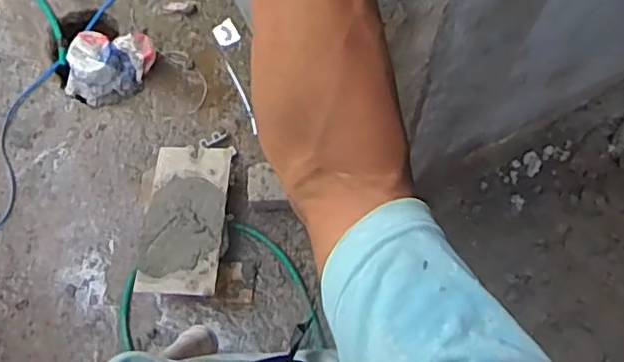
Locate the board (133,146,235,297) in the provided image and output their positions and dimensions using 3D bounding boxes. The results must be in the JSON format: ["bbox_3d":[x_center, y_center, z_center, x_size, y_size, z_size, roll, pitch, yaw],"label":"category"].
[{"bbox_3d":[-0.320,0.090,1.528,0.206,0.052,0.386,3,72,3],"label":"board"}]

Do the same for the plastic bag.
[{"bbox_3d":[-0.578,-0.325,1.732,0.215,0.122,0.216,25,75,10],"label":"plastic bag"}]

